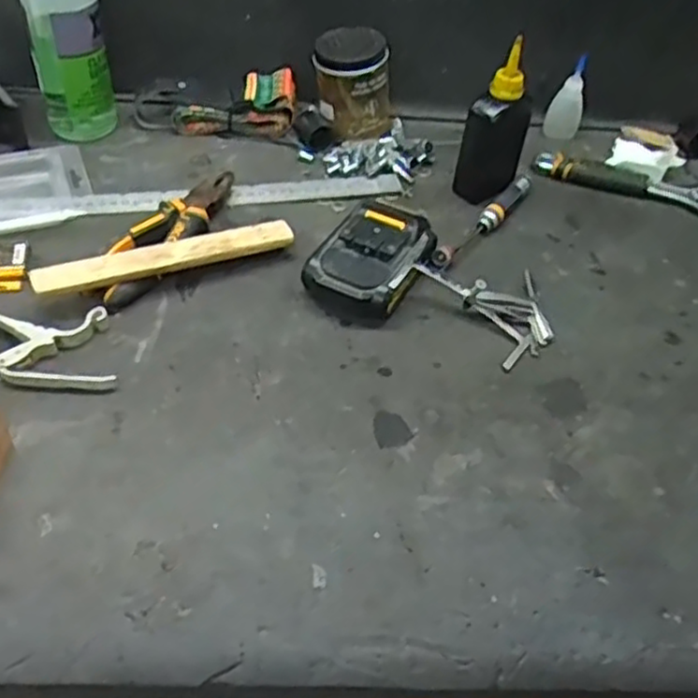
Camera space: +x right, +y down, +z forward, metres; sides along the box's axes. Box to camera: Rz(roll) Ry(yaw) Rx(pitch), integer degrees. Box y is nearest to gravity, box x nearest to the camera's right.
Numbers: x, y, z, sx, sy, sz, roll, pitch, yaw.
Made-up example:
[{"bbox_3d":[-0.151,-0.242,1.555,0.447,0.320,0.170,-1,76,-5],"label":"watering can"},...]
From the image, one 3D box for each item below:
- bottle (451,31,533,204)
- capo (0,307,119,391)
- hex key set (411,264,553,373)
[{"bbox_3d":[0.134,-0.197,0.656,0.060,0.118,0.038,-27,55,-28],"label":"bottle"},{"bbox_3d":[-0.213,-0.002,0.515,0.102,0.009,0.071,-2,47,-8],"label":"capo"},{"bbox_3d":[0.117,-0.046,0.583,0.085,0.029,0.112,-29,56,-29],"label":"hex key set"}]

